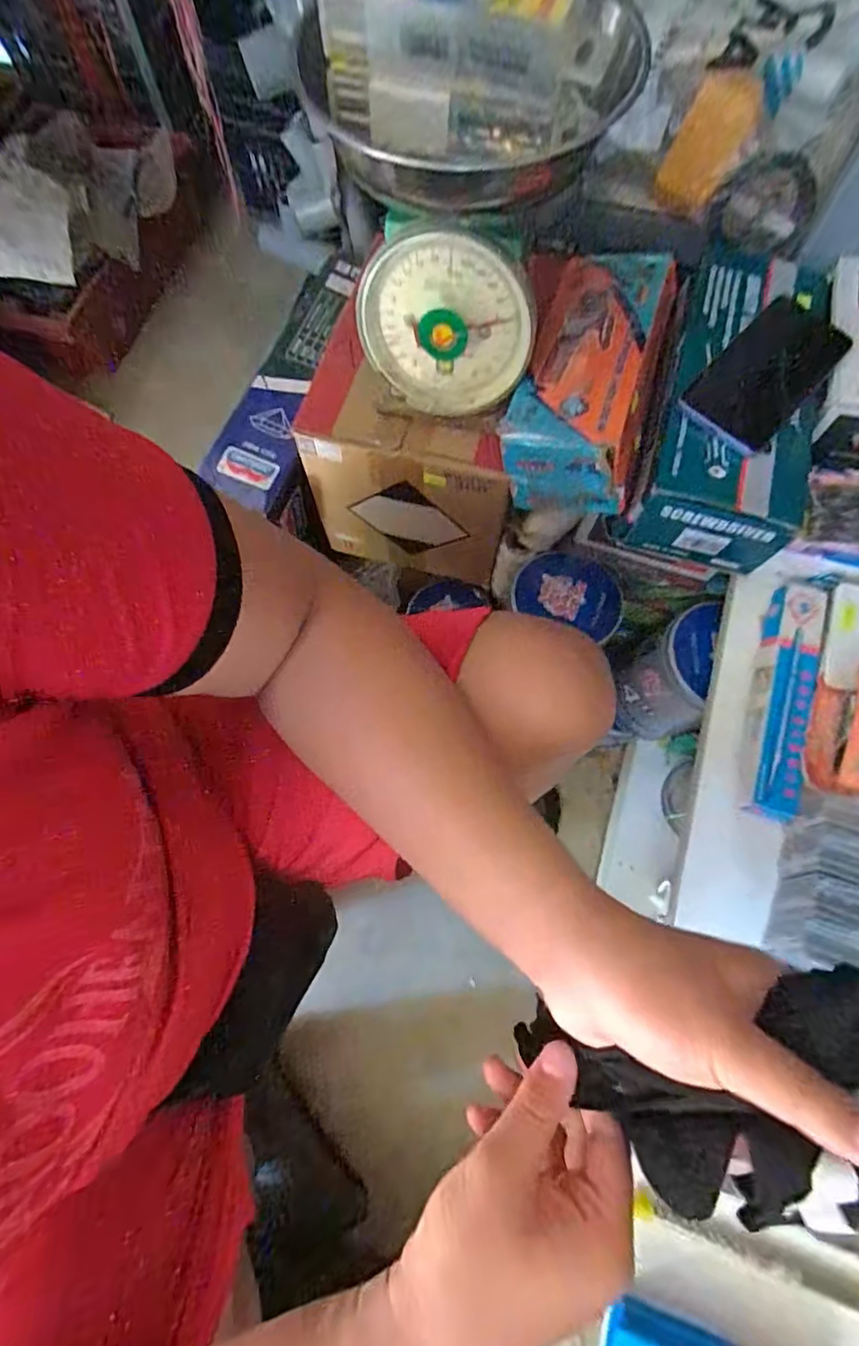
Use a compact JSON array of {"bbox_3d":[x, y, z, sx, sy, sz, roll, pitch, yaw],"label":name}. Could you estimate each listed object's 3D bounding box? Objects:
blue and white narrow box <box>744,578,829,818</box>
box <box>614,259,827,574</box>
[{"bbox_3d":[0.299,0.021,0.463,0.043,0.021,0.199,16,72,6],"label":"blue and white narrow box"},{"bbox_3d":[0.269,-0.235,0.498,0.124,0.082,0.277,17,72,7],"label":"box"}]

